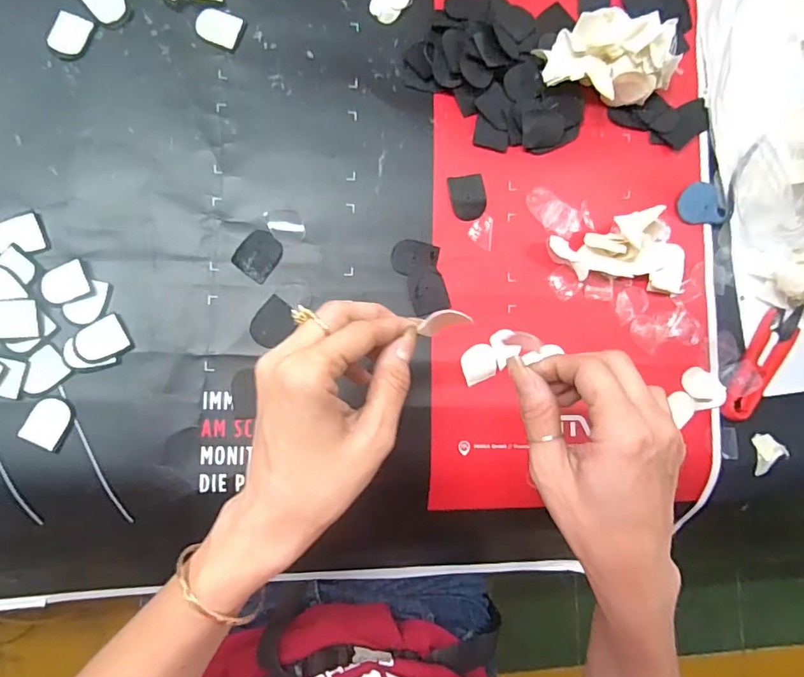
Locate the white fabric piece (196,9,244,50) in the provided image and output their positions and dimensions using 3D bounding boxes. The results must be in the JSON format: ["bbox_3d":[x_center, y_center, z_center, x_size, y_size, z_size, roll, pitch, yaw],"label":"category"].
[{"bbox_3d":[-0.134,-0.229,0.371,0.030,0.004,0.025,15,84,-7],"label":"white fabric piece"}]

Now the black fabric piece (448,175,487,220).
[{"bbox_3d":[0.050,-0.106,0.379,0.027,0.004,0.032,-11,88,-8],"label":"black fabric piece"}]

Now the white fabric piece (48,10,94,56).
[{"bbox_3d":[-0.234,-0.215,0.357,0.024,0.004,0.030,18,84,-6],"label":"white fabric piece"}]

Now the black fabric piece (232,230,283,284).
[{"bbox_3d":[-0.101,-0.059,0.358,0.027,0.004,0.033,35,82,-4],"label":"black fabric piece"}]

